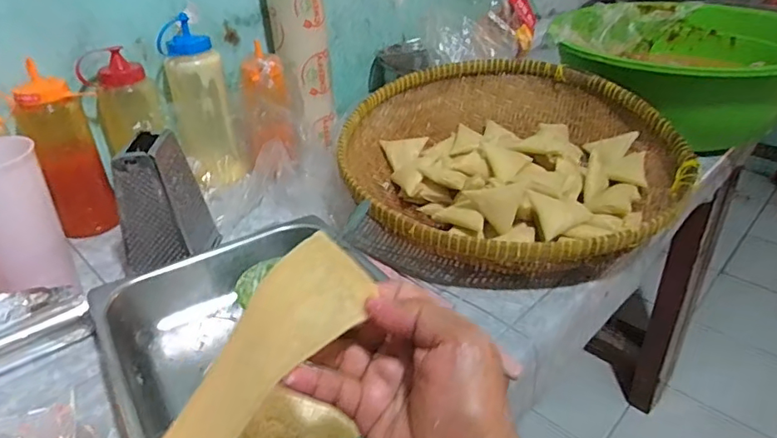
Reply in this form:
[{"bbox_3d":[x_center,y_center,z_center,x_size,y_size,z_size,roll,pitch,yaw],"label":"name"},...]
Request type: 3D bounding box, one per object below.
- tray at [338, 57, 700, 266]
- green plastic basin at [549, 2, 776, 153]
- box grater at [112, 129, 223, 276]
[{"bbox_3d":[0.158,-0.088,0.728,0.432,0.106,0.438,-10,33,-13],"label":"tray"},{"bbox_3d":[0.504,-0.273,0.970,0.357,0.167,0.396,11,34,21],"label":"green plastic basin"},{"bbox_3d":[-0.269,-0.020,0.636,0.079,0.152,0.099,-4,32,-2],"label":"box grater"}]

